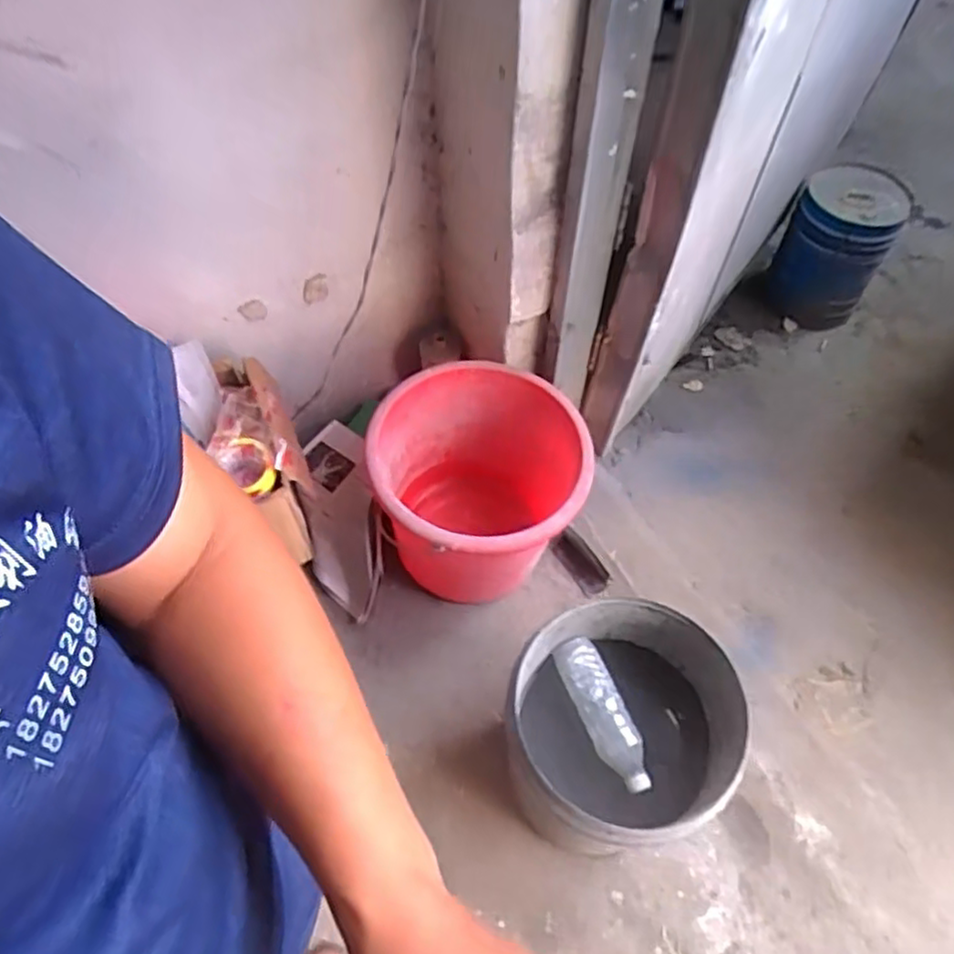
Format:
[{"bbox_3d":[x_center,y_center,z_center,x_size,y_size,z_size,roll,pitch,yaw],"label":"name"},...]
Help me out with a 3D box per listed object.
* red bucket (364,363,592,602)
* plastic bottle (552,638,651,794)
[{"bbox_3d":[0.007,0.041,1.318,0.347,0.360,0.348,0,57,0],"label":"red bucket"},{"bbox_3d":[0.186,0.342,1.056,0.062,0.058,0.214,-23,60,-14],"label":"plastic bottle"}]

